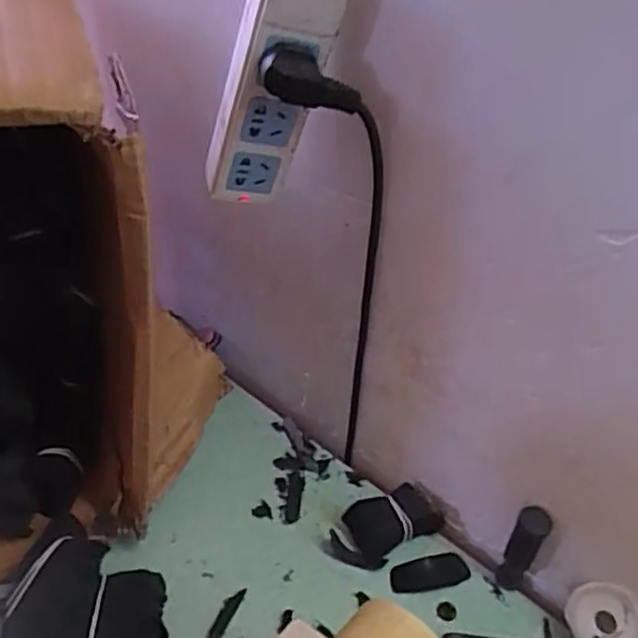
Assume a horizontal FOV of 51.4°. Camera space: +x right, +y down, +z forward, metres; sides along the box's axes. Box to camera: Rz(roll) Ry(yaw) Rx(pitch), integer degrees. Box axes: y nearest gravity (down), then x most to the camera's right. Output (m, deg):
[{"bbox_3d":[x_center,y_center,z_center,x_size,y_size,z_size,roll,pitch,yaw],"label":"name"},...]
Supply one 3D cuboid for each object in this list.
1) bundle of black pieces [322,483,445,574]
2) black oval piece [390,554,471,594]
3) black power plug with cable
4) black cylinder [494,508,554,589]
[{"bbox_3d":[0.053,0.169,0.544,0.089,0.031,0.046,-21,46,-30],"label":"bundle of black pieces"},{"bbox_3d":[0.090,0.202,0.527,0.065,0.008,0.023,-5,40,-14],"label":"black oval piece"},{"bbox_3d":[0.000,-0.017,0.502,0.092,0.350,0.041,-7,40,-17],"label":"black power plug with cable"},{"bbox_3d":[0.158,0.176,0.511,0.021,0.091,0.020,31,44,28],"label":"black cylinder"}]

